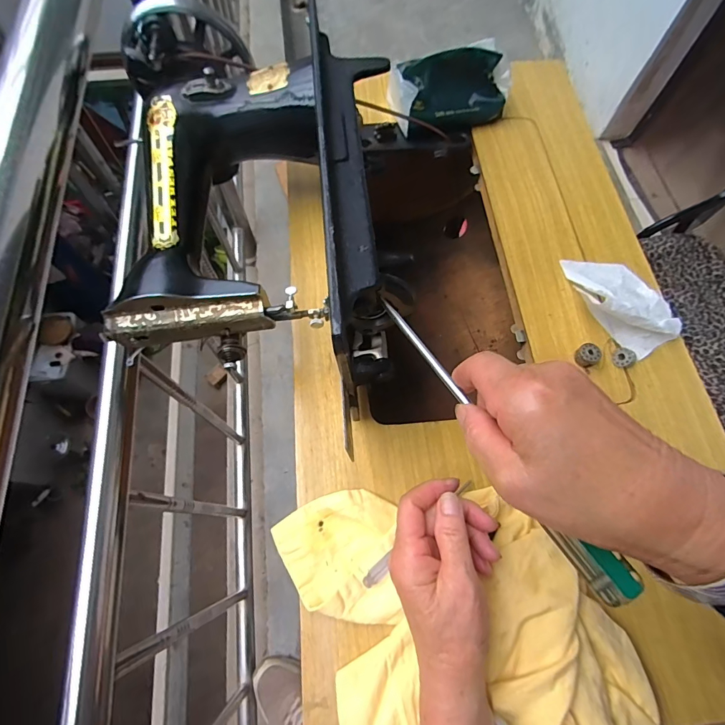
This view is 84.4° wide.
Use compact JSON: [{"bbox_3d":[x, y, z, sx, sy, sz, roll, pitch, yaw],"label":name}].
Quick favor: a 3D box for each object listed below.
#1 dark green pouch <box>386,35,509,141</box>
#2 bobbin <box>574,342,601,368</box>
[{"bbox_3d":[0.122,-0.364,0.535,0.158,0.095,0.043,-12,33,-6],"label":"dark green pouch"},{"bbox_3d":[0.238,-0.008,0.423,0.021,0.014,0.022,1,67,-1],"label":"bobbin"}]

